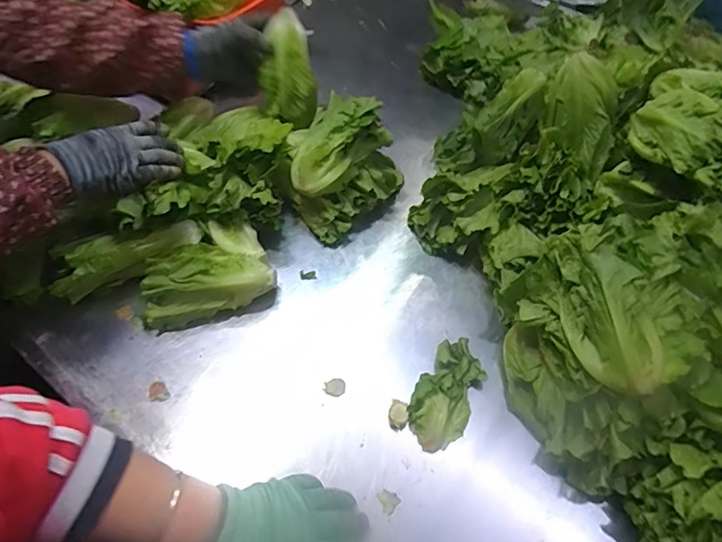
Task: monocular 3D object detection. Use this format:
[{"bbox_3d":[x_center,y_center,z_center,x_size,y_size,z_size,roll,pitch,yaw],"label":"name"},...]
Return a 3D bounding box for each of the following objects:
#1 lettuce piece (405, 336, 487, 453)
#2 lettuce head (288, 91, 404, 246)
[{"bbox_3d":[0.095,0.132,0.538,0.063,0.026,0.124,24,59,15],"label":"lettuce piece"},{"bbox_3d":[-0.021,-0.145,0.679,0.158,0.105,0.192,0,55,-1],"label":"lettuce head"}]

